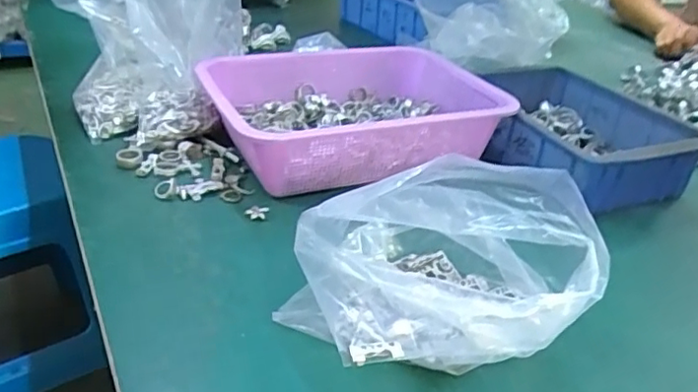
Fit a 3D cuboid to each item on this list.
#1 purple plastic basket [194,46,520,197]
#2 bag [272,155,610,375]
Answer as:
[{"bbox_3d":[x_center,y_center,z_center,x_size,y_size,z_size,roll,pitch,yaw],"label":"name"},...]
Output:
[{"bbox_3d":[0.002,-0.092,0.661,0.321,0.082,0.226,-11,34,-25],"label":"purple plastic basket"},{"bbox_3d":[0.049,0.042,0.393,0.184,0.129,0.153,3,30,-3],"label":"bag"}]

